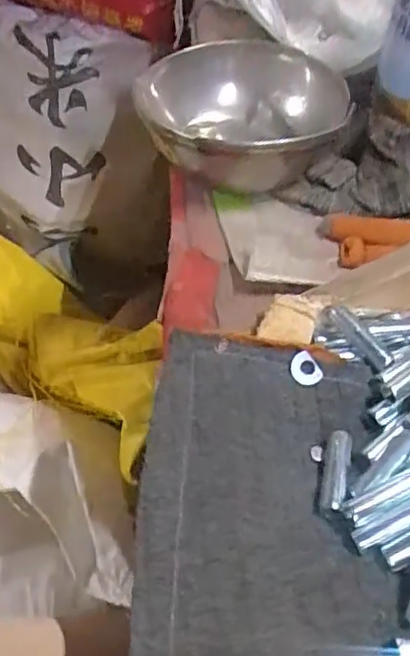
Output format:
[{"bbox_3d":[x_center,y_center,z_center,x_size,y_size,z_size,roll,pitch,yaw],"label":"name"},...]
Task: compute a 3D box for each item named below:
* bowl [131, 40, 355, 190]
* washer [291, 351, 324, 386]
[{"bbox_3d":[0.023,-0.155,0.470,0.139,0.050,0.139,2,50,-2],"label":"bowl"},{"bbox_3d":[0.055,0.023,0.353,0.015,0.004,0.019,-34,93,-5],"label":"washer"}]

